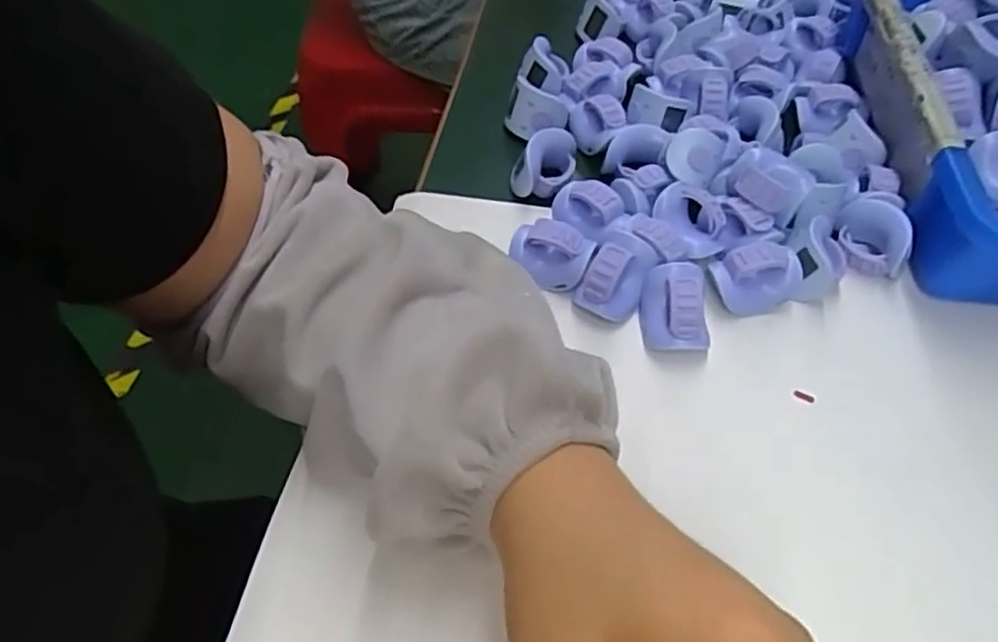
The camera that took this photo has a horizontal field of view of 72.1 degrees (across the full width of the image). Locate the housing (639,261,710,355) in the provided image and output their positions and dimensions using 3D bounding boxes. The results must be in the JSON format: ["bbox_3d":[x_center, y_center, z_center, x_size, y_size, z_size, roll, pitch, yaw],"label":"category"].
[{"bbox_3d":[0.082,-0.007,0.316,0.027,0.027,0.037,3,52,1],"label":"housing"}]

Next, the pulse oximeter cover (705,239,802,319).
[{"bbox_3d":[0.126,-0.022,0.334,0.038,0.029,0.024,-12,54,-11],"label":"pulse oximeter cover"}]

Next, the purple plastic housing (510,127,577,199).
[{"bbox_3d":[0.025,-0.088,0.381,0.034,0.030,0.028,7,52,4],"label":"purple plastic housing"}]

